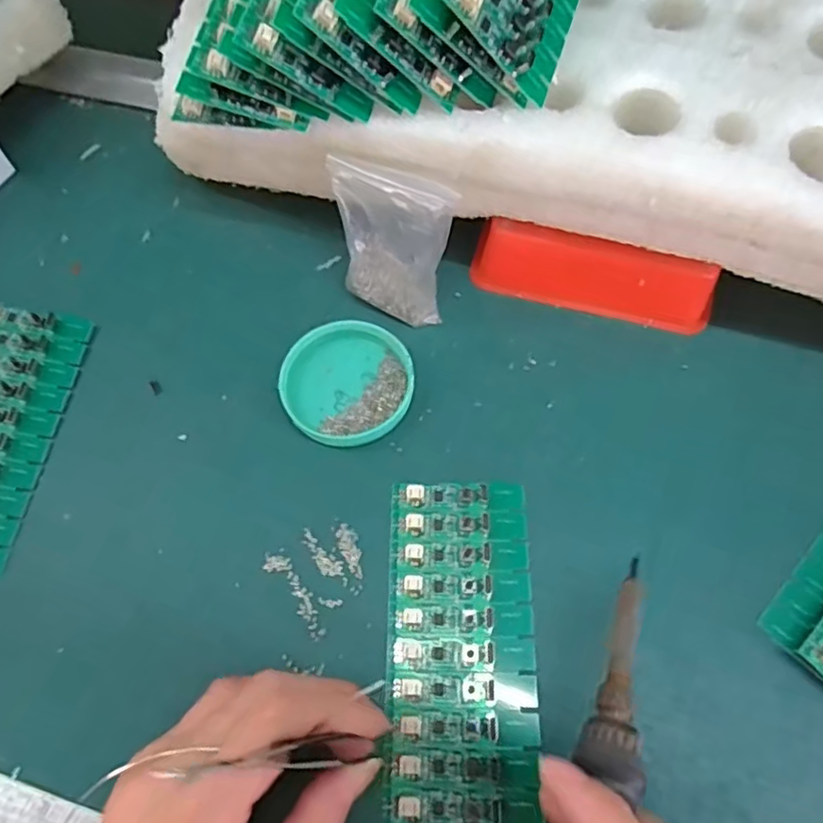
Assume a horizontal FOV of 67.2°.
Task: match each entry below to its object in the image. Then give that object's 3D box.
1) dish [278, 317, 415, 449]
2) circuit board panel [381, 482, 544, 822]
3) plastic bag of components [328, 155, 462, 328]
[{"bbox_3d":[-0.032,-0.015,0.317,0.064,0.015,0.065,-1,65,3],"label":"dish"},{"bbox_3d":[0.021,0.098,0.267,0.062,0.007,0.135,0,64,3],"label":"circuit board panel"},{"bbox_3d":[-0.010,-0.086,0.315,0.063,0.080,0.020,27,52,17],"label":"plastic bag of components"}]

